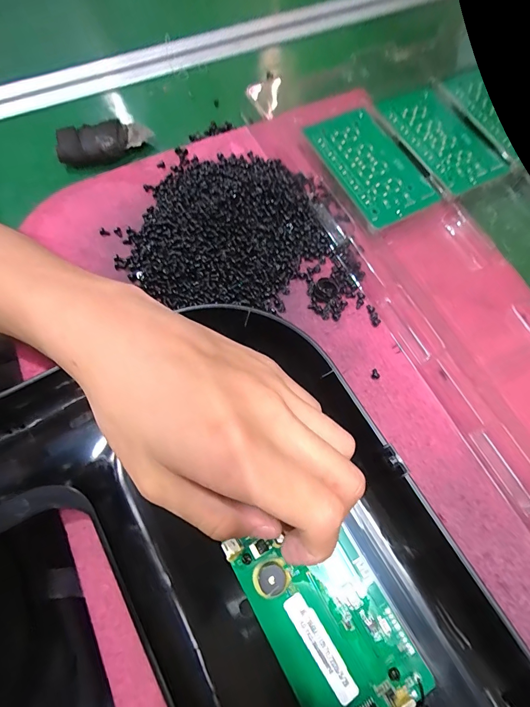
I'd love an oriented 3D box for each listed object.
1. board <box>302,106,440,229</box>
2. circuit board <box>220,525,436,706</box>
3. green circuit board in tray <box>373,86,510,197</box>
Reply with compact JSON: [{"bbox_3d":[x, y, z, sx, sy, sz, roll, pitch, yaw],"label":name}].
[{"bbox_3d":[0.078,-0.140,0.278,0.057,0.008,0.101,-27,74,-10],"label":"board"},{"bbox_3d":[0.031,0.130,0.181,0.059,0.008,0.099,-29,75,-11],"label":"circuit board"},{"bbox_3d":[0.138,-0.170,0.290,0.058,0.004,0.101,-29,75,-11],"label":"green circuit board in tray"}]

